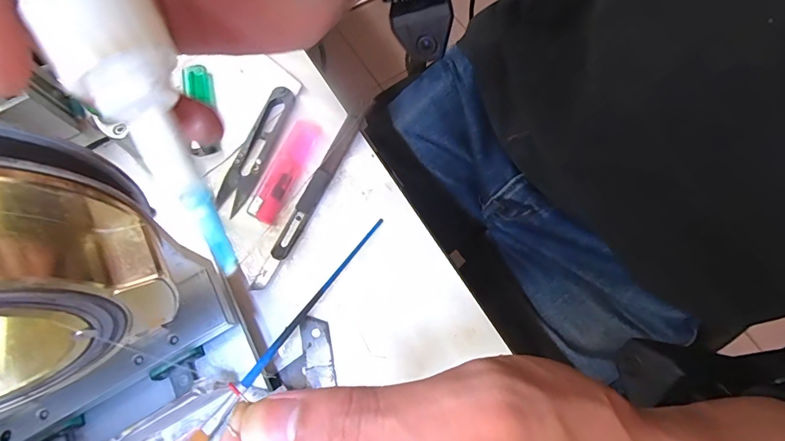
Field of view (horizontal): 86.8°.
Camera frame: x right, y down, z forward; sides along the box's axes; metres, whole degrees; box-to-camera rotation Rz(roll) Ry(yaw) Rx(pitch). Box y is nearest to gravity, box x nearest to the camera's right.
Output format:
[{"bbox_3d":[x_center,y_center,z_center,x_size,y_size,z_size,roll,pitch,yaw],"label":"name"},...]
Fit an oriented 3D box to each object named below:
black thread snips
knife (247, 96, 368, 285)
[{"bbox_3d":[-0.100,-0.053,0.302,0.024,0.015,0.100,18,72,11],"label":"black thread snips"},{"bbox_3d":[-0.054,-0.022,0.282,0.012,0.014,0.149,23,73,12],"label":"knife"}]

